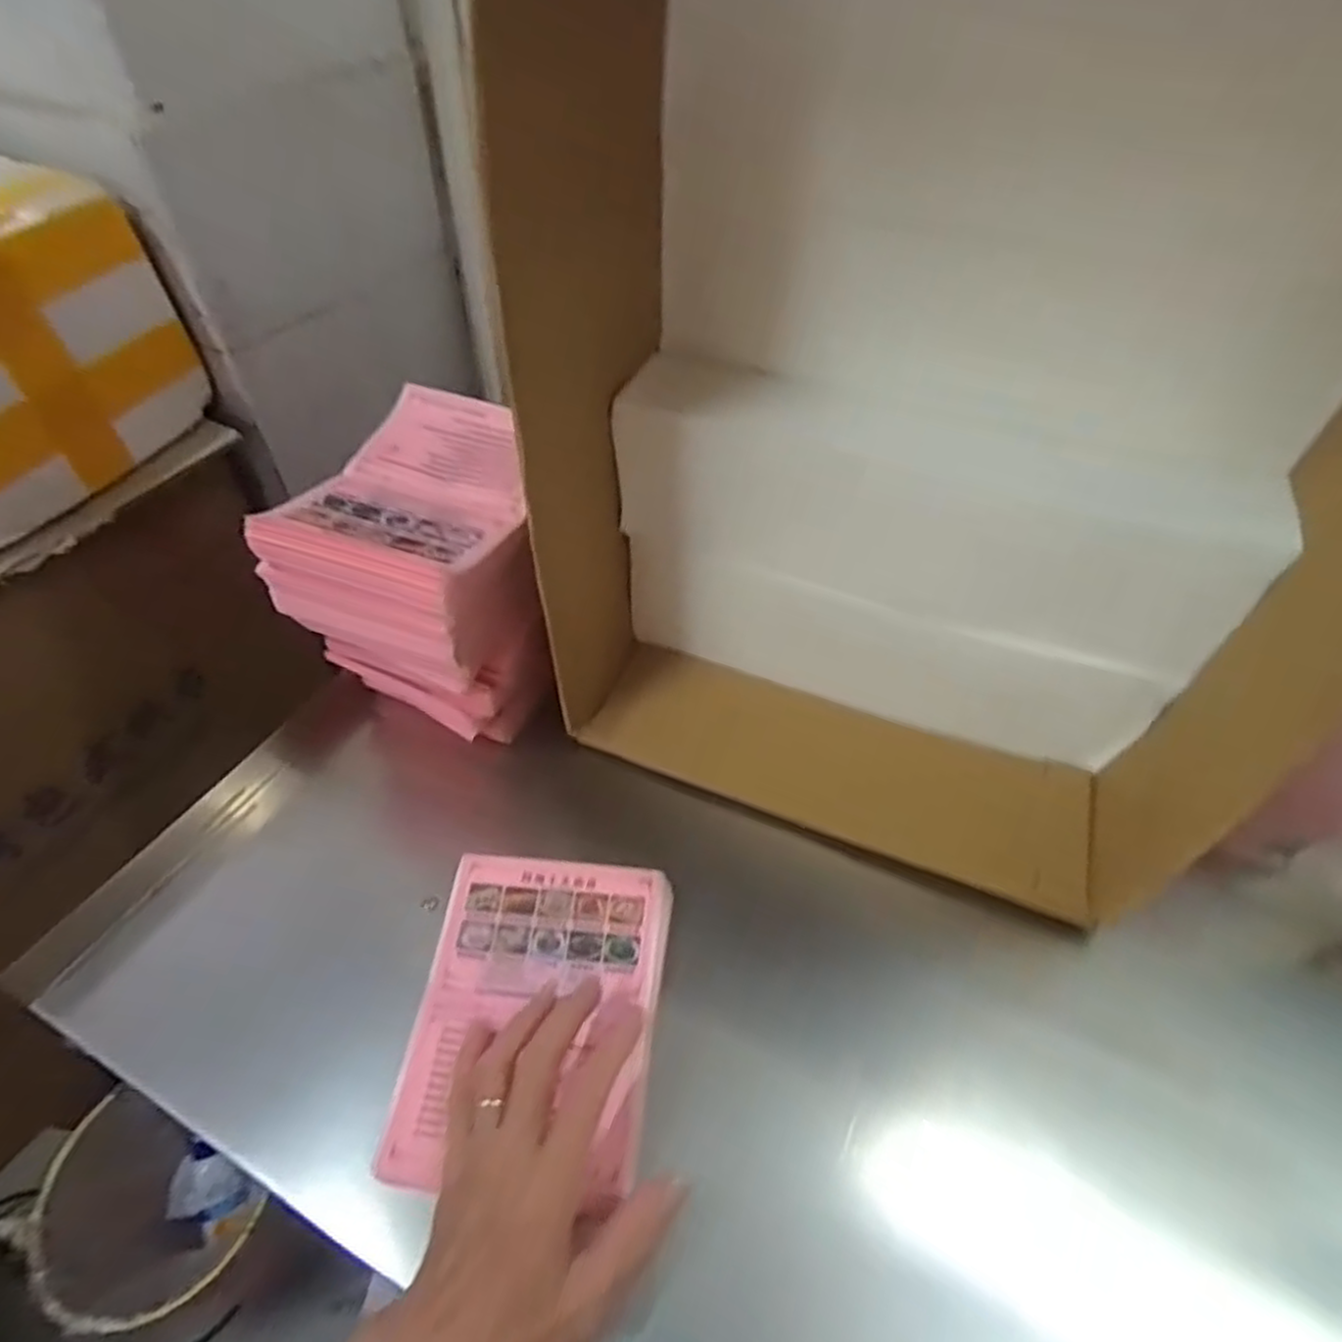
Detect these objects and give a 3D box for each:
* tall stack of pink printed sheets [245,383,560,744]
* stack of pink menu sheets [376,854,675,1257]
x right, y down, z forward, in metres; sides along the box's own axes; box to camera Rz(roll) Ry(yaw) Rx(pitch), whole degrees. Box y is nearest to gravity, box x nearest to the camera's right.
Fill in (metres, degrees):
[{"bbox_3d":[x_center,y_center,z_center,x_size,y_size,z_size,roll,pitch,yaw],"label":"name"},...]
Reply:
[{"bbox_3d":[-0.151,-0.064,0.507,0.139,0.170,0.155,15,50,11],"label":"tall stack of pink printed sheets"},{"bbox_3d":[-0.071,0.184,0.403,0.128,0.016,0.167,4,49,3],"label":"stack of pink menu sheets"}]

